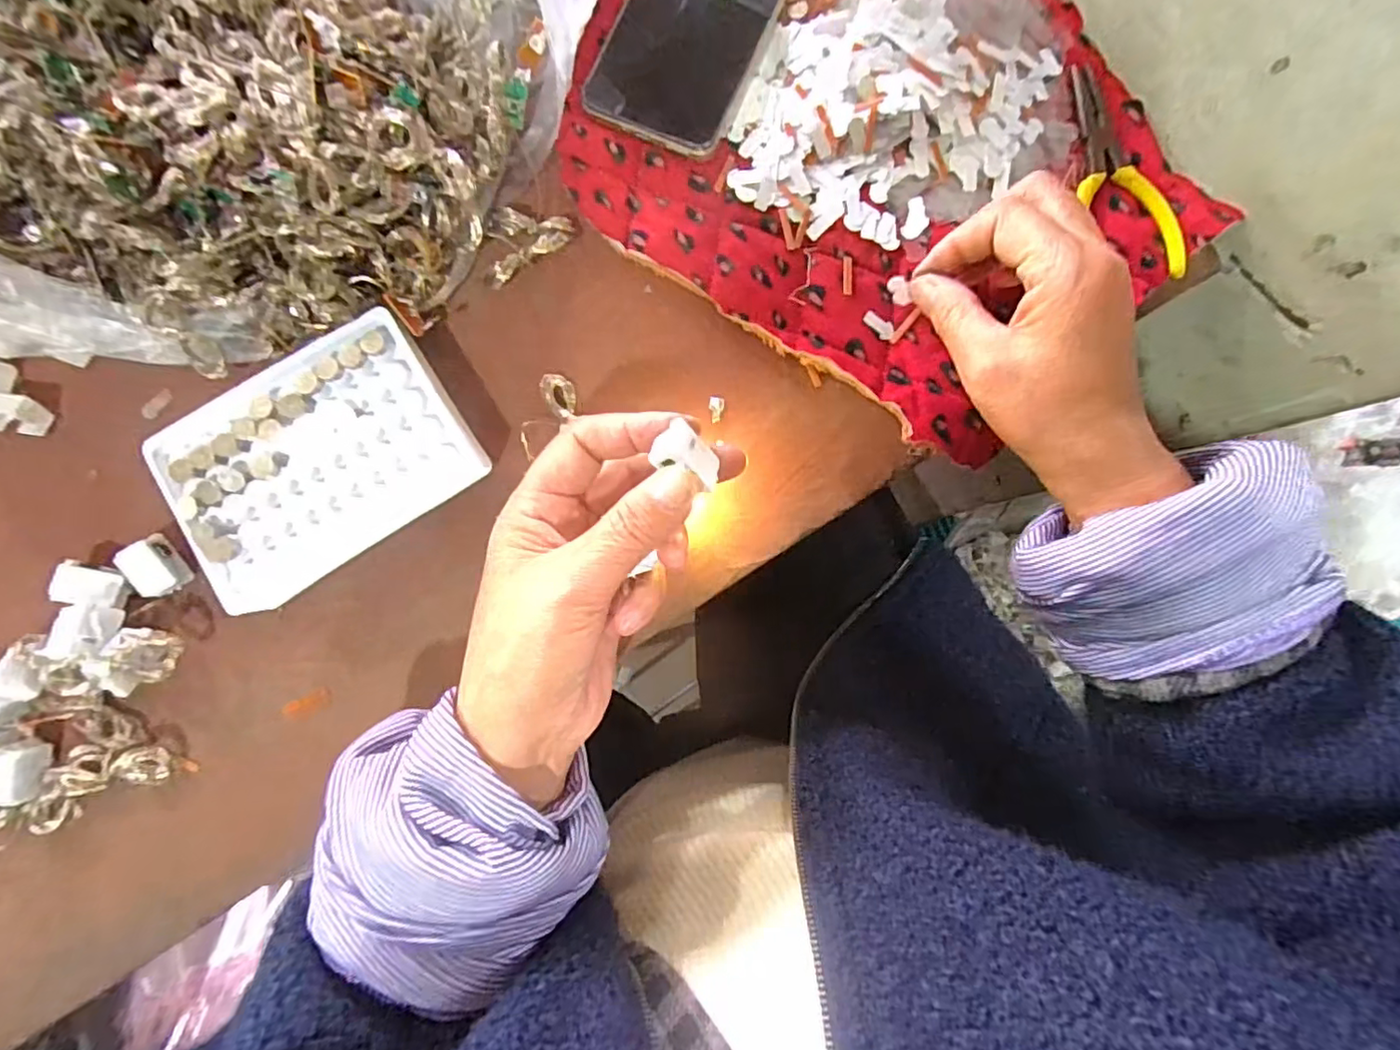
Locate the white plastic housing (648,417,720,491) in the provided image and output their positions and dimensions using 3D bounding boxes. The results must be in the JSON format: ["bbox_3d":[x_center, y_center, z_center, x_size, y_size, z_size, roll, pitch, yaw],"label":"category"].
[{"bbox_3d":[-0.005,-0.025,0.239,0.023,0.013,0.021,33,47,-35],"label":"white plastic housing"}]

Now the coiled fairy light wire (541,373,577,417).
[{"bbox_3d":[-0.073,-0.068,0.318,0.015,0.007,0.025,-24,86,-1],"label":"coiled fairy light wire"}]

